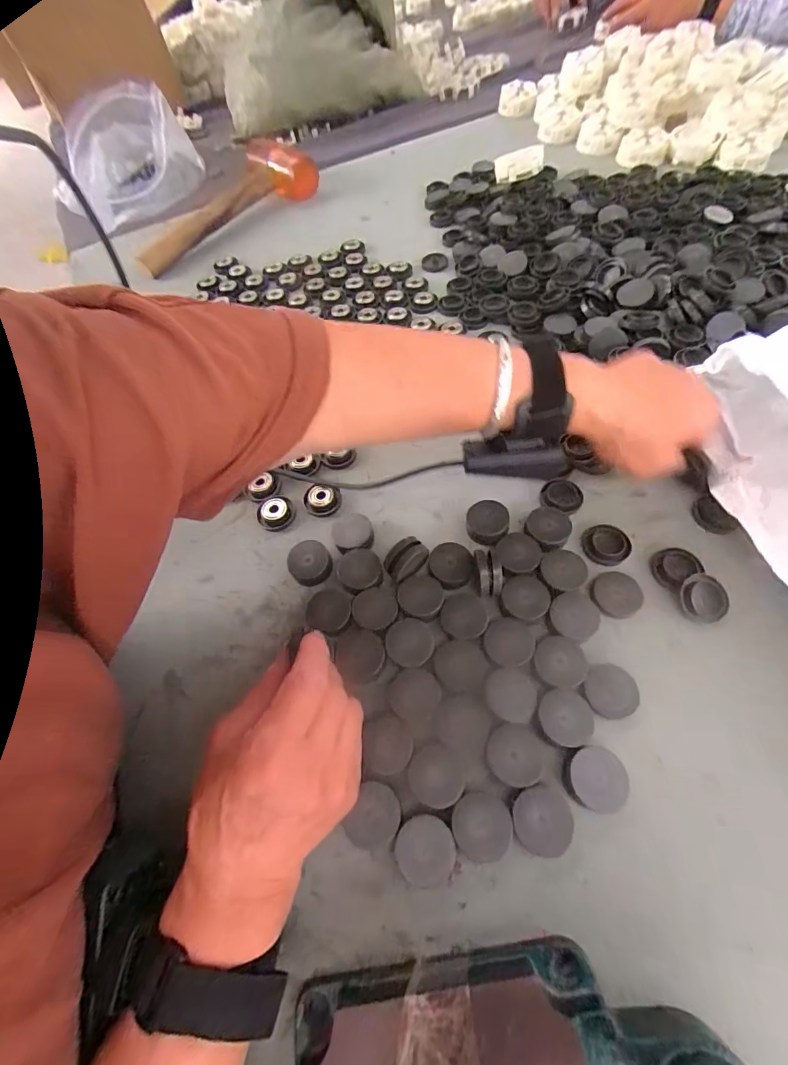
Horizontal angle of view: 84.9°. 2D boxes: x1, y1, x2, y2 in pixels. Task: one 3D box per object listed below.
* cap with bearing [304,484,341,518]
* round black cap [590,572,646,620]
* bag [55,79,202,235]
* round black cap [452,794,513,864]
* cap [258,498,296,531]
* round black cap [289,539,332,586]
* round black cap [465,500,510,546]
[{"bbox_3d":[-0.062,-0.027,0.373,0.031,0.014,0.027,-12,60,0],"label":"cap with bearing"},{"bbox_3d":[0.156,0.043,0.303,0.033,0.006,0.033,-3,60,5],"label":"round black cap"},{"bbox_3d":[-0.429,-0.597,0.654,0.188,0.142,0.157,20,65,16],"label":"bag"},{"bbox_3d":[0.049,0.166,0.245,0.032,0.014,0.031,-3,60,5],"label":"round black cap"},{"bbox_3d":[-0.102,-0.016,0.371,0.032,0.010,0.029,-2,61,5],"label":"cap"},{"bbox_3d":[-0.066,0.025,0.342,0.033,0.019,0.034,-3,60,5],"label":"round black cap"},{"bbox_3d":[0.073,-0.007,0.336,0.030,0.011,0.040,4,61,9],"label":"round black cap"}]

